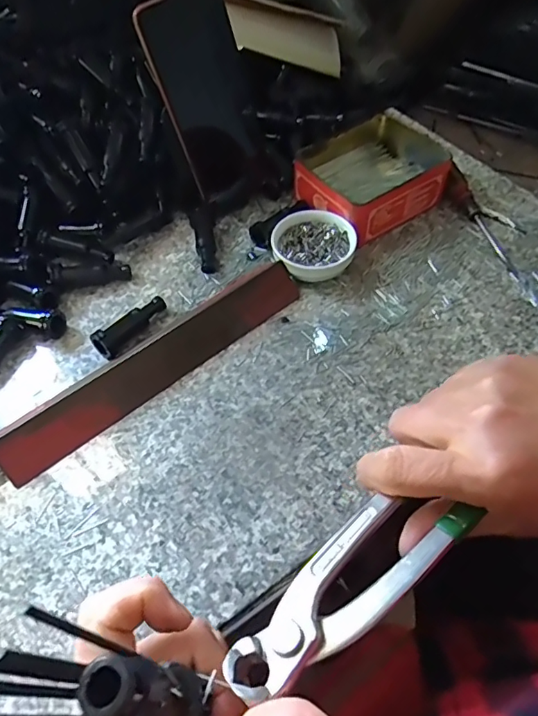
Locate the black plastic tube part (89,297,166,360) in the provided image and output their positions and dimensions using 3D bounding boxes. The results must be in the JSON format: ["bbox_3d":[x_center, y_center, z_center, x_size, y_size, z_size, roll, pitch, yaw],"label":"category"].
[{"bbox_3d":[-0.113,-0.029,0.405,0.019,0.024,0.066,26,61,19],"label":"black plastic tube part"}]

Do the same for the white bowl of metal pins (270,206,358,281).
[{"bbox_3d":[0.038,-0.101,0.443,0.070,0.026,0.067,-1,56,2],"label":"white bowl of metal pins"}]

